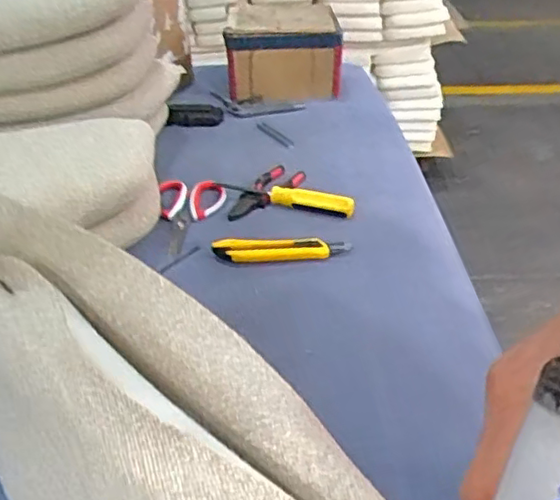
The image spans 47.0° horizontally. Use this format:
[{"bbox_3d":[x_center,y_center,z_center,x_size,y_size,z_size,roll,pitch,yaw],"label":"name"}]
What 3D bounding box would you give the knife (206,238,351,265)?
[{"bbox_3d":[0.002,-0.001,0.784,0.165,0.017,0.028,-4,33,-2],"label":"knife"}]

